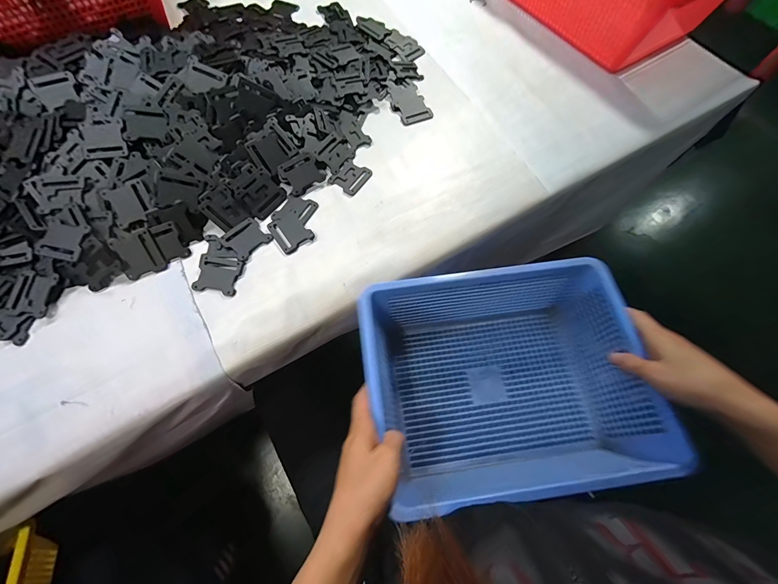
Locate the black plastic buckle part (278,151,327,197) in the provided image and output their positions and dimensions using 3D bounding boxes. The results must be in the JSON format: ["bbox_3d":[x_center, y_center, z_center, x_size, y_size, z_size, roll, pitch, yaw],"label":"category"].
[{"bbox_3d":[-0.116,-0.159,0.447,0.050,0.010,0.046,-38,92,-10],"label":"black plastic buckle part"}]

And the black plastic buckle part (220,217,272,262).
[{"bbox_3d":[-0.177,-0.066,0.414,0.045,0.004,0.048,41,70,14],"label":"black plastic buckle part"}]

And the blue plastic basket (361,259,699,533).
[{"bbox_3d":[0.127,0.102,0.400,0.296,0.113,0.236,-10,67,-7],"label":"blue plastic basket"}]

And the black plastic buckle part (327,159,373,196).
[{"bbox_3d":[-0.053,-0.159,0.461,0.042,0.004,0.050,32,69,10],"label":"black plastic buckle part"}]

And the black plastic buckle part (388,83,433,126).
[{"bbox_3d":[0.030,-0.294,0.521,0.053,0.005,0.085,-21,69,-12],"label":"black plastic buckle part"}]

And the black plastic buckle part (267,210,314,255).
[{"bbox_3d":[-0.125,-0.077,0.421,0.042,0.007,0.050,-36,73,-17],"label":"black plastic buckle part"}]

